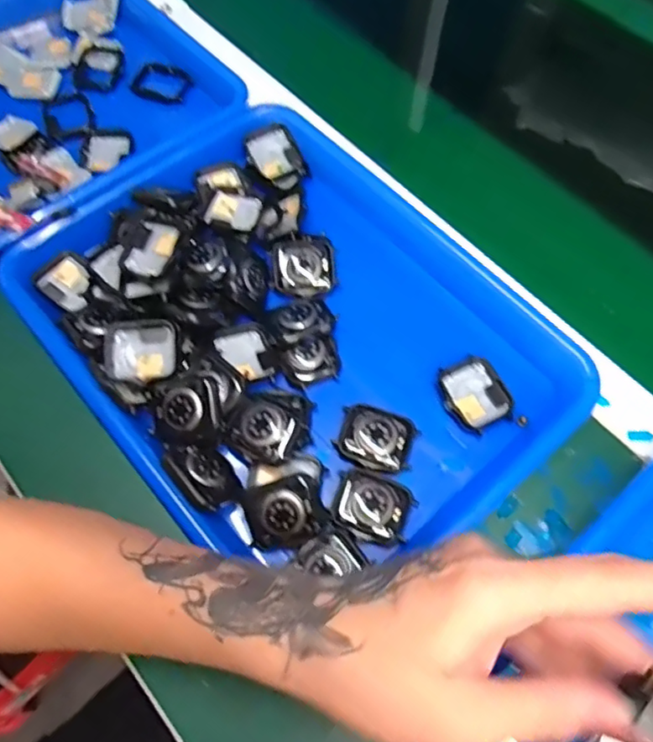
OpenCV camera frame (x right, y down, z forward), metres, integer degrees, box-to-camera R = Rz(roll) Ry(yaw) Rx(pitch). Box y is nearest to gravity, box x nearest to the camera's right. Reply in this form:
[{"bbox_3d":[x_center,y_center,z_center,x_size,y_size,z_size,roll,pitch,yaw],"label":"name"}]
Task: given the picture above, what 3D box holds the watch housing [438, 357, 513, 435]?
[{"bbox_3d":[0.093,0.014,0.361,0.041,0.008,0.045,-25,67,-11],"label":"watch housing"}]

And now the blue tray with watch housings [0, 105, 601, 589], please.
[{"bbox_3d":[-0.019,-0.029,0.379,0.260,0.047,0.331,-40,70,-16],"label":"blue tray with watch housings"}]

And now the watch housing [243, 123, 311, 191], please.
[{"bbox_3d":[-0.037,-0.161,0.441,0.037,0.012,0.052,-32,78,-10],"label":"watch housing"}]

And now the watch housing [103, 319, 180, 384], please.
[{"bbox_3d":[-0.114,-0.012,0.354,0.044,0.011,0.038,-1,65,1],"label":"watch housing"}]

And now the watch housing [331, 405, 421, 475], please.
[{"bbox_3d":[0.030,0.041,0.345,0.045,0.008,0.035,16,66,8],"label":"watch housing"}]

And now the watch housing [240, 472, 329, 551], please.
[{"bbox_3d":[-0.024,0.079,0.323,0.044,0.017,0.035,-13,65,-5],"label":"watch housing"}]

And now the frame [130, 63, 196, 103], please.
[{"bbox_3d":[-0.138,-0.244,0.491,0.050,0.008,0.032,15,89,-2],"label":"frame"}]

